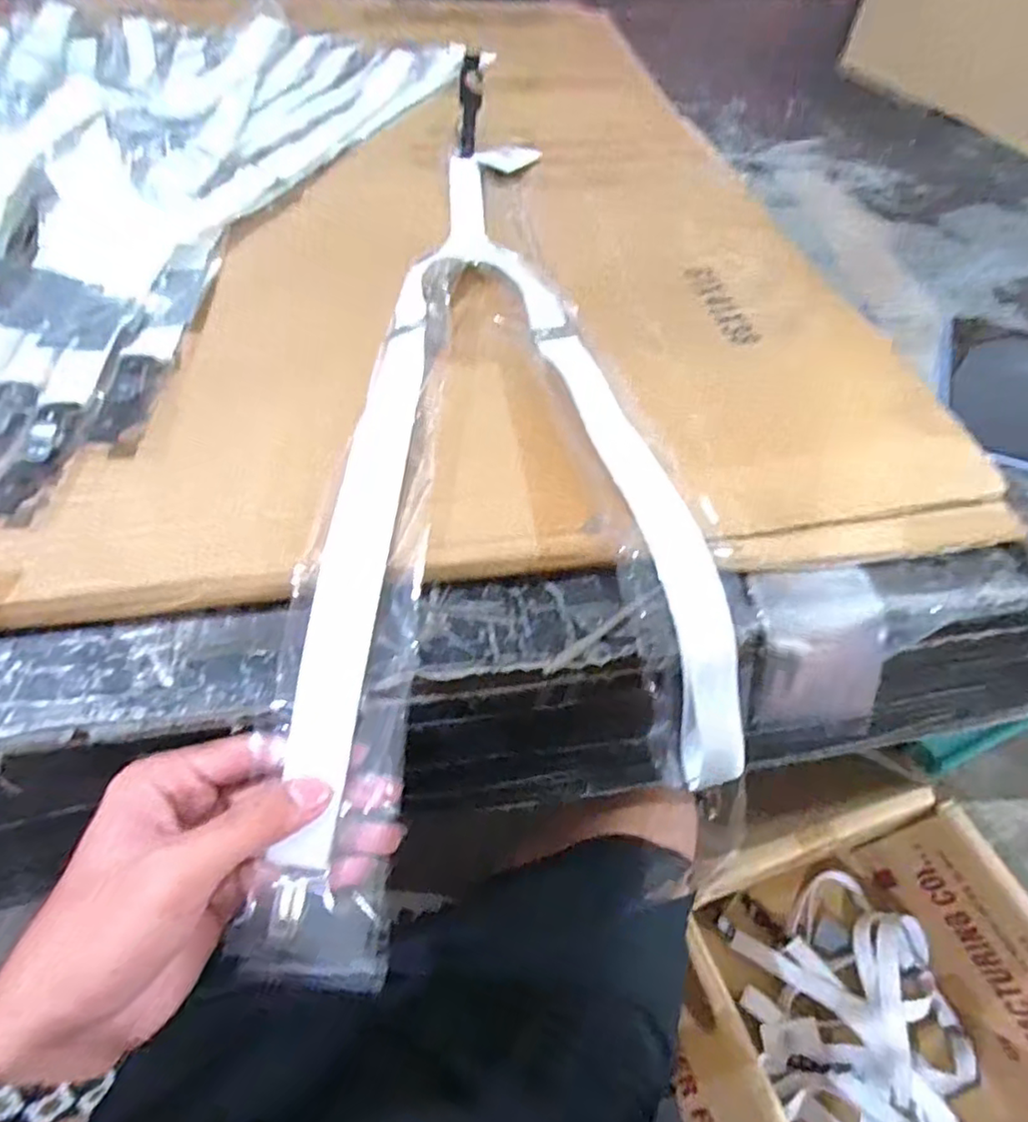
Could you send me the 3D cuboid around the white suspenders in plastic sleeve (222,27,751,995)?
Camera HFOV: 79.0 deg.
[{"bbox_3d":[0.012,-0.100,0.414,0.223,0.094,0.635,3,53,0],"label":"white suspenders in plastic sleeve"}]

